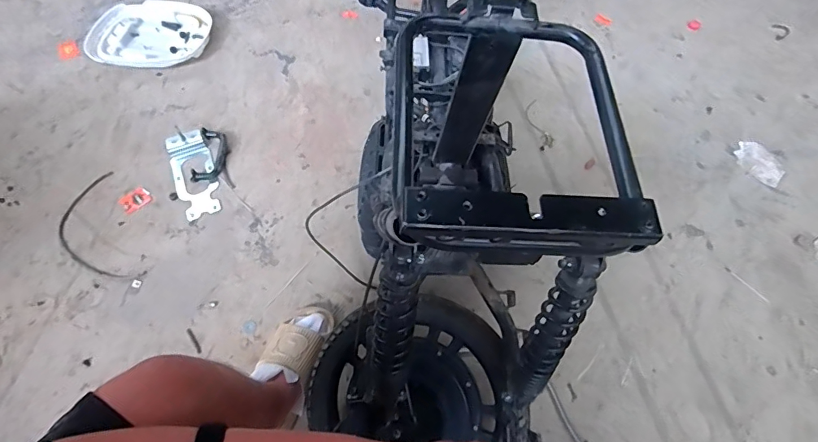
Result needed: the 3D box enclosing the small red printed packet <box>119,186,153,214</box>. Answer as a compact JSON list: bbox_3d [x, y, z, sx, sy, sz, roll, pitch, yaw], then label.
[{"bbox_3d":[-0.675,-0.051,1.102,0.068,0.006,0.059,-38,68,-17],"label":"small red printed packet"}]

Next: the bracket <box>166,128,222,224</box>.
[{"bbox_3d":[-0.552,-0.122,1.140,0.101,0.022,0.256,-23,64,-10],"label":"bracket"}]

